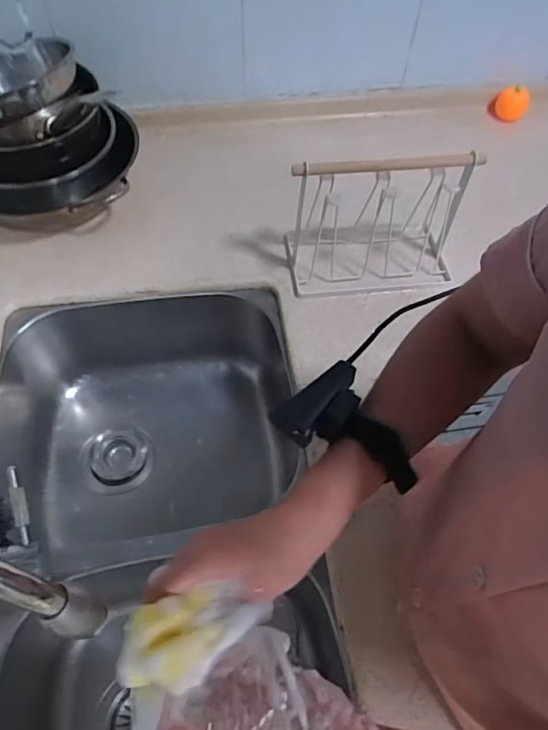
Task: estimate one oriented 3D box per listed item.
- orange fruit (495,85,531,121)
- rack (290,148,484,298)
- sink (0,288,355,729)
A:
[{"bbox_3d":[0.467,-0.514,0.999,0.060,0.073,0.059,25,60,14],"label":"orange fruit"},{"bbox_3d":[0.140,-0.213,0.710,0.229,0.177,0.133,-6,58,-5],"label":"rack"},{"bbox_3d":[-0.170,0.238,0.645,0.440,0.216,0.672,-8,58,-7],"label":"sink"}]

